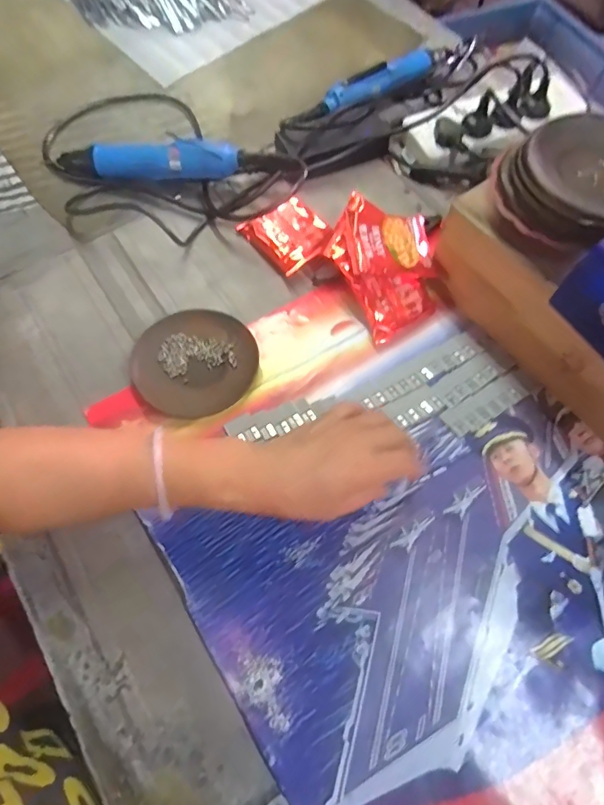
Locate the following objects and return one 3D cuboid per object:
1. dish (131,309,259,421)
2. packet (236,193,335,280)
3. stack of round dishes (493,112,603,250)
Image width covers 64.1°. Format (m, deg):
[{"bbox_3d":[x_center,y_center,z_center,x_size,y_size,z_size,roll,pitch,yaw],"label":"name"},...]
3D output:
[{"bbox_3d":[-0.101,-0.039,0.461,0.113,0.010,0.109,1,65,-1],"label":"dish"},{"bbox_3d":[-0.012,-0.184,0.530,0.083,0.023,0.082,-28,69,-14],"label":"packet"},{"bbox_3d":[0.229,-0.184,0.396,0.118,0.041,0.117,-37,71,-17],"label":"stack of round dishes"}]

